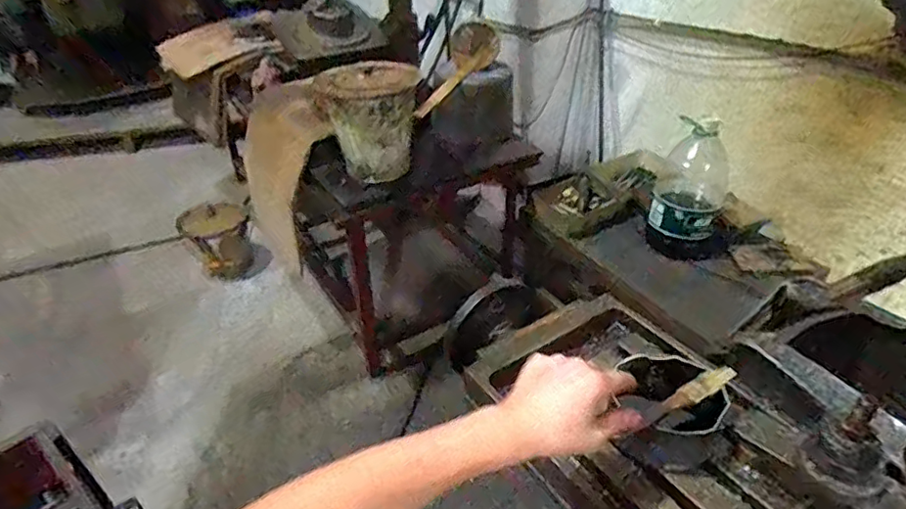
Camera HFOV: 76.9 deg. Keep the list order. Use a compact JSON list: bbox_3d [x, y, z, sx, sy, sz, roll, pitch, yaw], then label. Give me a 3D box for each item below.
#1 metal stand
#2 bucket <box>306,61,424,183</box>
[{"bbox_3d":[-0.114,-0.036,1.850,0.660,0.573,0.429,-19,40,-23],"label":"metal stand"},{"bbox_3d":[-0.212,-0.343,1.470,0.241,0.276,0.250,-1,36,1],"label":"bucket"}]

